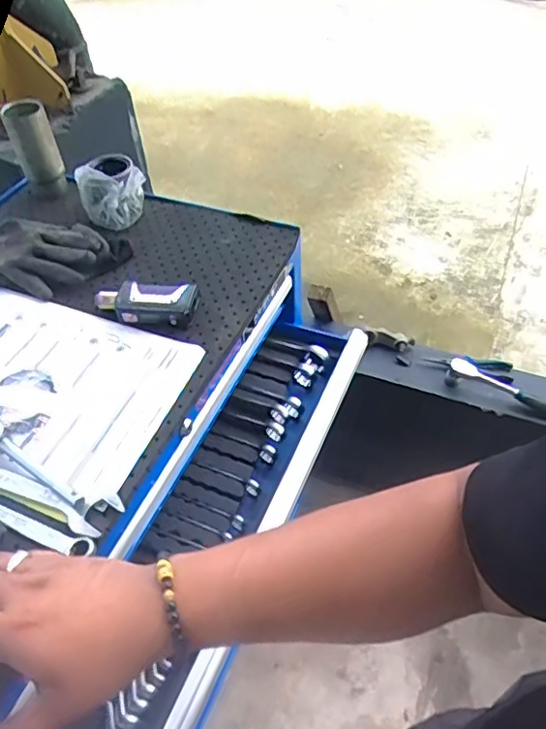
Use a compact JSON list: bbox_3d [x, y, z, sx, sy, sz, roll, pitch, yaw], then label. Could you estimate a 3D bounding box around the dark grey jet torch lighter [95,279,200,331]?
[{"bbox_3d":[-0.154,-0.075,0.683,0.120,0.027,0.062,1,49,6],"label":"dark grey jet torch lighter"}]

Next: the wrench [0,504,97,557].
[{"bbox_3d":[-0.249,0.135,0.518,0.200,0.008,0.022,17,52,18],"label":"wrench"}]

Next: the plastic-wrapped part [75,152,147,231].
[{"bbox_3d":[-0.224,-0.244,0.807,0.063,0.080,0.085,31,58,27],"label":"plastic-wrapped part"}]

